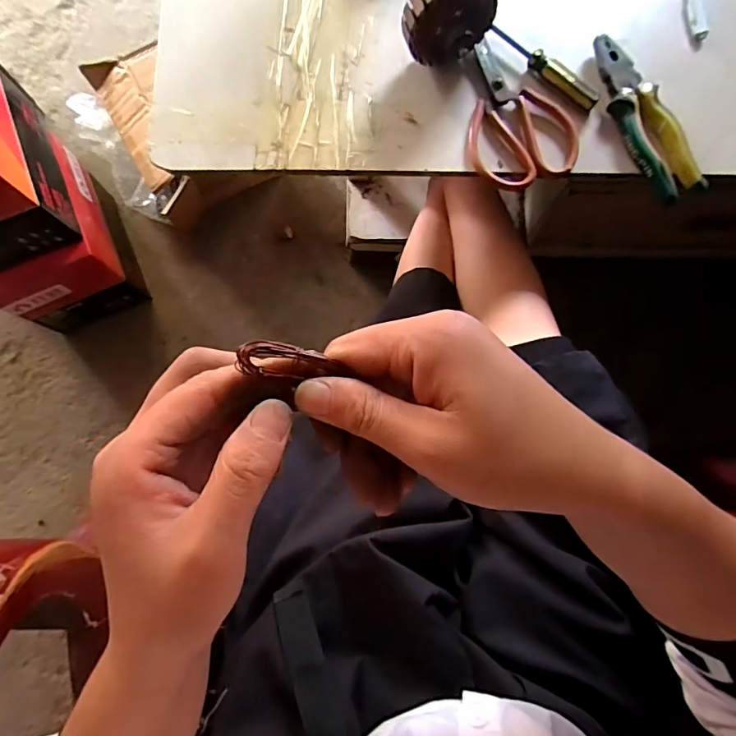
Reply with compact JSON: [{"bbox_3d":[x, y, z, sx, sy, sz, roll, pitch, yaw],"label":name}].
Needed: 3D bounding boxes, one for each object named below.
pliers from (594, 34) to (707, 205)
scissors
[{"bbox_3d":[0.279,-0.257,0.472,0.048,0.018,0.183,-21,82,-3],"label":"pliers"},{"bbox_3d":[0.156,-0.262,0.482,0.107,0.013,0.161,-6,81,-1],"label":"scissors"}]

